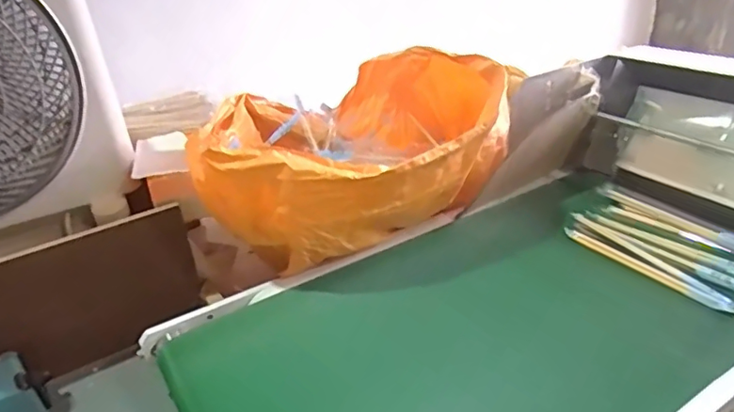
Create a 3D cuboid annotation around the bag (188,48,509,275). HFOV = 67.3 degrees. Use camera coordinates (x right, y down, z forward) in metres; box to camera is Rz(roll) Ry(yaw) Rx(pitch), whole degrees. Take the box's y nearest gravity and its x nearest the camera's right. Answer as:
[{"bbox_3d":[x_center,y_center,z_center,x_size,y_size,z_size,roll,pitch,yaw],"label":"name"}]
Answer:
[{"bbox_3d":[-0.020,-0.077,0.788,0.432,0.196,0.386,-13,27,-15],"label":"bag"}]

